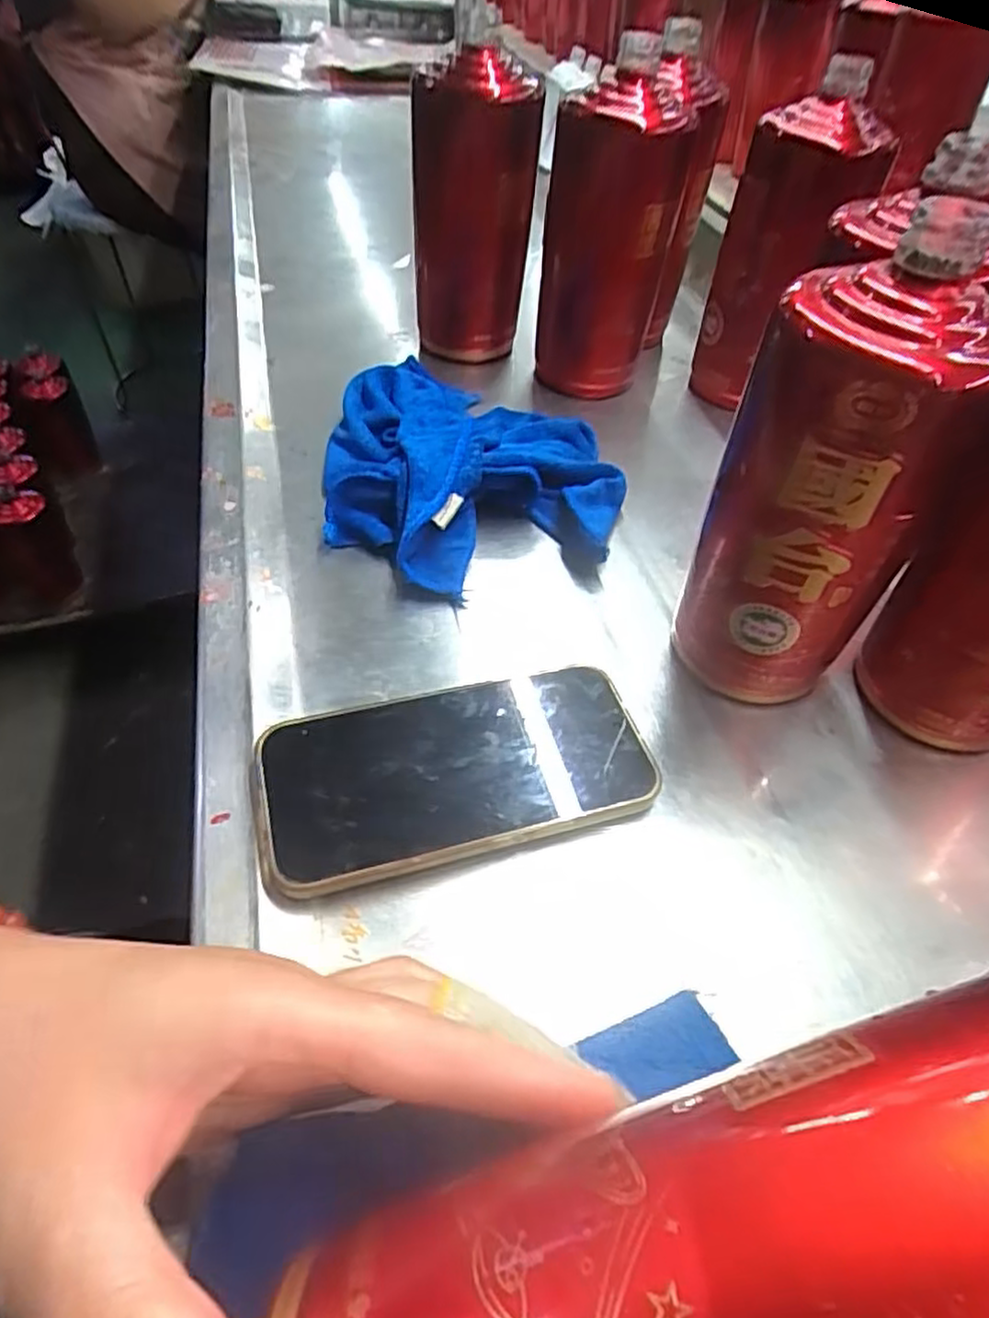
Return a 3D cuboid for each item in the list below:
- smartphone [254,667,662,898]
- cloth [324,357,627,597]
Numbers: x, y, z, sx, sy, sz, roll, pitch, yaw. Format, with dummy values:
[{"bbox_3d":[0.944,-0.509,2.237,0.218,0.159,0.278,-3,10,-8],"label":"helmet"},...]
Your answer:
[{"bbox_3d":[-0.016,0.045,0.302,0.158,0.011,0.079,-11,50,-14],"label":"smartphone"},{"bbox_3d":[-0.017,-0.125,0.446,0.175,0.041,0.207,-6,48,-10],"label":"cloth"}]

